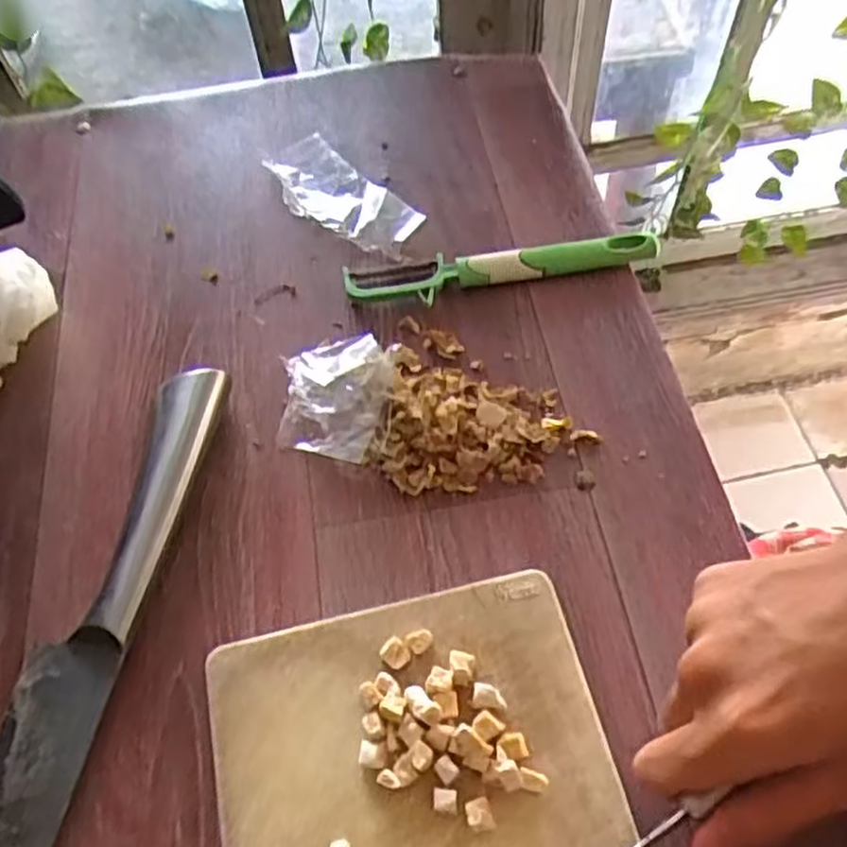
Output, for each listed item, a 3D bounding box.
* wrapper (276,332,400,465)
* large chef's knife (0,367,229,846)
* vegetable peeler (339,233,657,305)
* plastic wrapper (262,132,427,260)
[{"bbox_3d":[-0.043,-0.016,0.377,0.055,0.015,0.070,4,59,5],"label":"wrapper"},{"bbox_3d":[-0.150,0.110,0.304,0.040,0.026,0.302,10,60,9],"label":"large chef's knife"},{"bbox_3d":[0.043,-0.085,0.415,0.171,0.014,0.028,-6,59,-1],"label":"vegetable peeler"},{"bbox_3d":[-0.052,-0.139,0.452,0.050,0.014,0.117,-40,65,-19],"label":"plastic wrapper"}]

